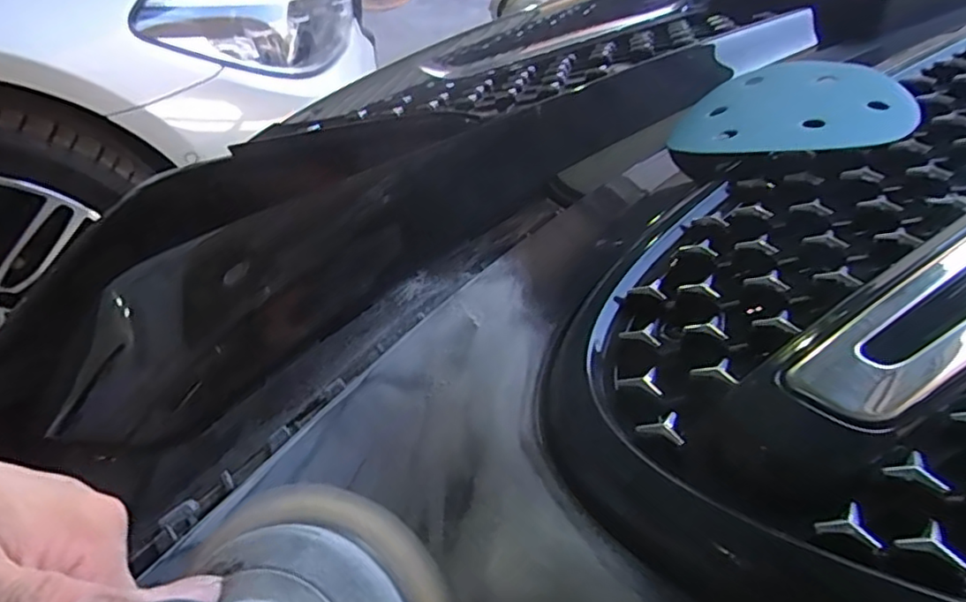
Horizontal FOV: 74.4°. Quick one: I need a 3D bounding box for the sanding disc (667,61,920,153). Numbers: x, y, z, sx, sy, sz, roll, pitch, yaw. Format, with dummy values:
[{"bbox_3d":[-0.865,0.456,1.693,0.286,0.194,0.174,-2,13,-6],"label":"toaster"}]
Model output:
[{"bbox_3d":[0.167,-0.104,0.337,0.115,0.014,0.104,-38,41,-28],"label":"sanding disc"}]

